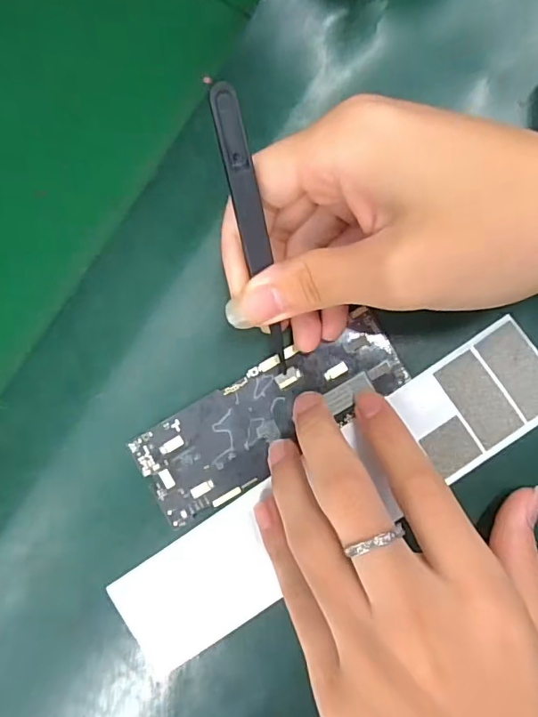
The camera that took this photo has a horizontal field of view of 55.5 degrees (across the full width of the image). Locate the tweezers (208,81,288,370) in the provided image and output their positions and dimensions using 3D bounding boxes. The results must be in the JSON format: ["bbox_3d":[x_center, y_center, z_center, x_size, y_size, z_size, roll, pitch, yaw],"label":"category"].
[{"bbox_3d":[-0.005,-0.042,0.194,0.009,0.008,0.112,-12,123,2],"label":"tweezers"}]

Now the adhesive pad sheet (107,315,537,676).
[{"bbox_3d":[0.030,0.062,0.226,0.216,0.006,0.047,-35,87,3],"label":"adhesive pad sheet"}]

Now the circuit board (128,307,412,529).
[{"bbox_3d":[0.001,0.026,0.229,0.124,0.004,0.044,-32,87,2],"label":"circuit board"}]

